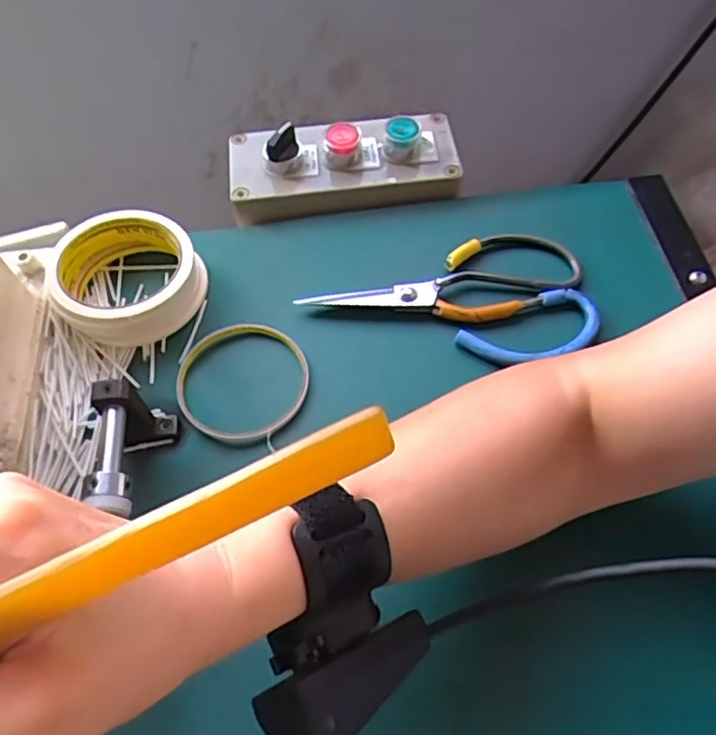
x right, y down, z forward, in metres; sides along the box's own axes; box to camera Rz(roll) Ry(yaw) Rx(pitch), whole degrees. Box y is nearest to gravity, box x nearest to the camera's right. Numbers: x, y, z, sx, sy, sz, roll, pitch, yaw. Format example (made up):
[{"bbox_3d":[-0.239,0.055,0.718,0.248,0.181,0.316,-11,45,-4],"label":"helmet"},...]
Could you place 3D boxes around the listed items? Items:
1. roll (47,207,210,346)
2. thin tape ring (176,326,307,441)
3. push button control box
[{"bbox_3d":[-0.154,-0.062,0.411,0.093,0.032,0.093,-1,59,1],"label":"roll"},{"bbox_3d":[-0.073,0.007,0.387,0.082,0.006,0.084,-1,59,1],"label":"thin tape ring"},{"bbox_3d":[-0.011,-0.159,0.466,0.170,0.048,0.074,-4,59,0],"label":"push button control box"}]

